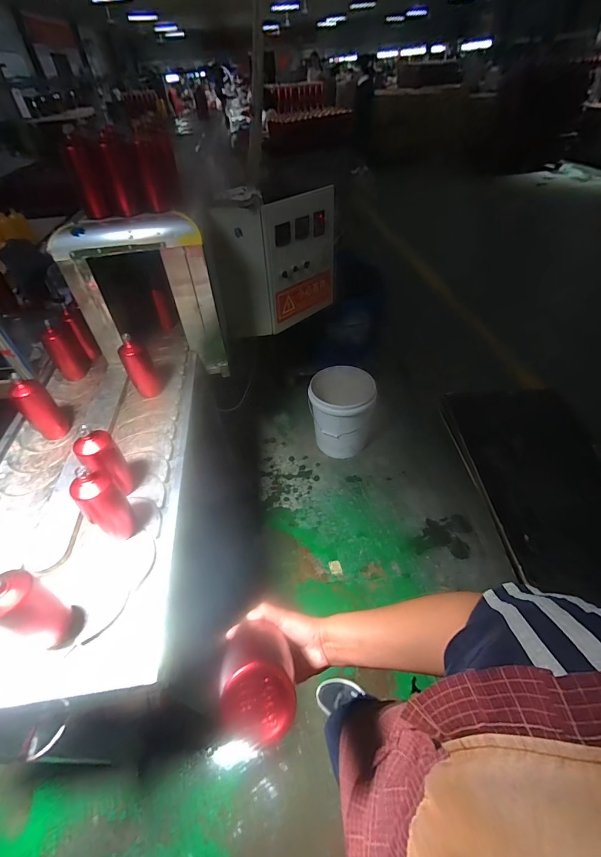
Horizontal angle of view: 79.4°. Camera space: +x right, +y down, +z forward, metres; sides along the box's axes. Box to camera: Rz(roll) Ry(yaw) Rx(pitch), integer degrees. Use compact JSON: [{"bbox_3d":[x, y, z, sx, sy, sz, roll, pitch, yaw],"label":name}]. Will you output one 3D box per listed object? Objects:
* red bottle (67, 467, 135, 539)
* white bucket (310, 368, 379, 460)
[{"bbox_3d":[-0.417,0.166,0.776,0.068,0.210,0.077,33,54,30],"label":"red bottle"},{"bbox_3d":[0.205,-0.105,1.870,0.321,0.371,0.394,1,45,3],"label":"white bucket"}]

